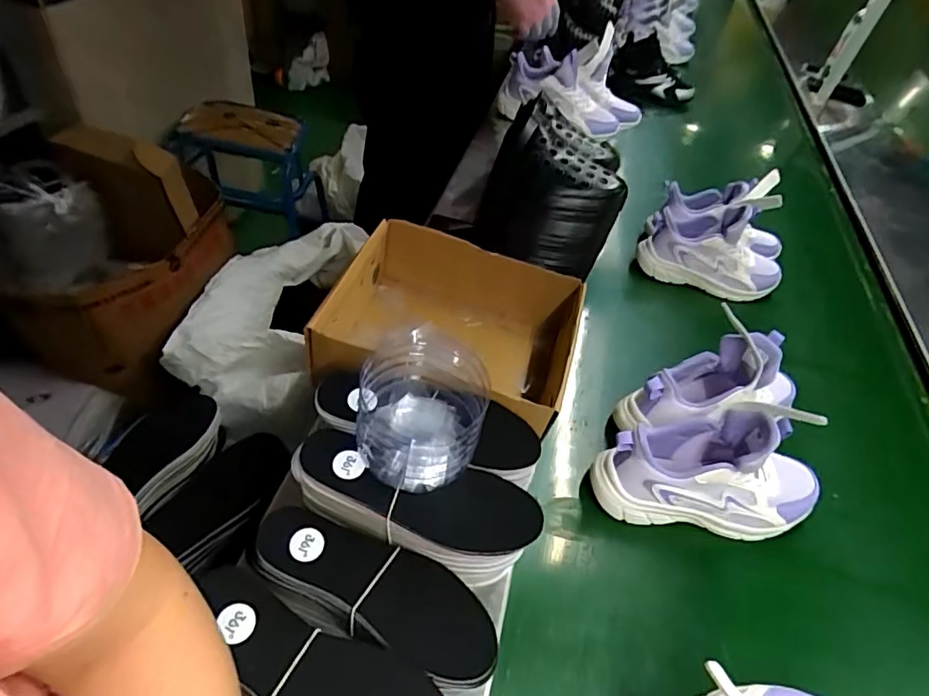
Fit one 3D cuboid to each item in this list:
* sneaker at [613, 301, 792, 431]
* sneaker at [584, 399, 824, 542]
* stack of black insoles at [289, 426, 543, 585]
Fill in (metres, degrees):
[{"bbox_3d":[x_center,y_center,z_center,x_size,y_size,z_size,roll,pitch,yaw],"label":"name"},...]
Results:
[{"bbox_3d":[0.307,0.054,0.638,0.221,0.138,0.091,-11,47,-17],"label":"sneaker"},{"bbox_3d":[0.267,0.121,0.570,0.241,0.142,0.084,6,44,0],"label":"sneaker"},{"bbox_3d":[-0.044,0.128,0.470,0.217,0.047,0.086,13,45,6],"label":"stack of black insoles"}]

